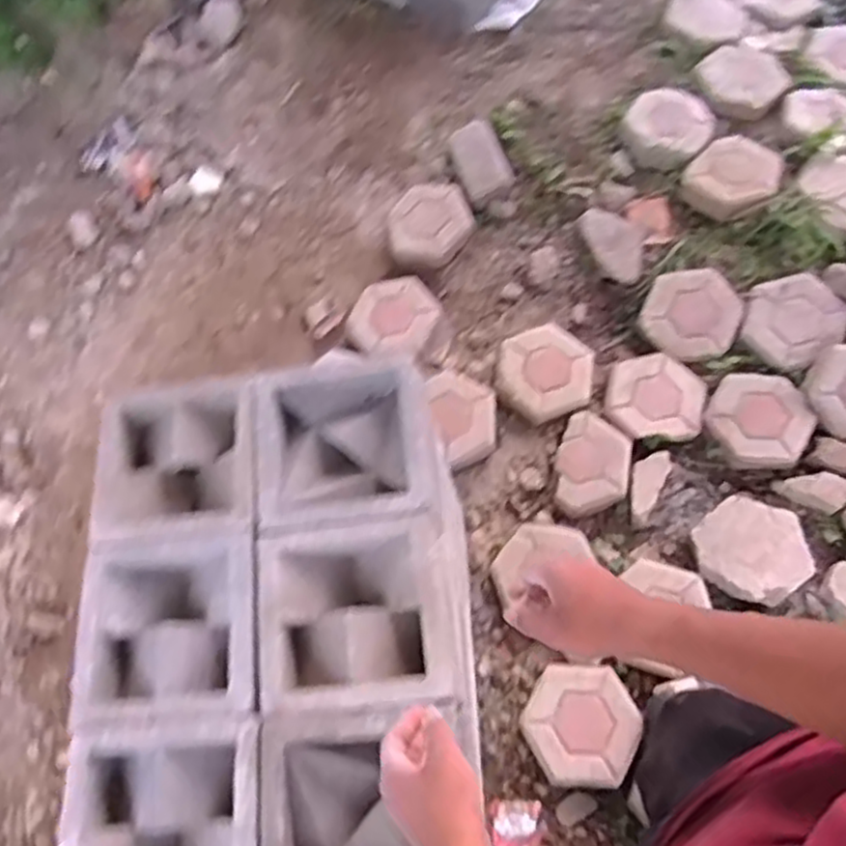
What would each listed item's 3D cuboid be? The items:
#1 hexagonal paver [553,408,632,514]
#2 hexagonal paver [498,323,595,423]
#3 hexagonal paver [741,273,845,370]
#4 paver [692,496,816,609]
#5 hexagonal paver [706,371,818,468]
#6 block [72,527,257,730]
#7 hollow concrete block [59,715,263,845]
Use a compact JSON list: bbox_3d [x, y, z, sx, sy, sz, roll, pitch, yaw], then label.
[{"bbox_3d":[0.353,0.080,1.514,0.150,0.037,0.221,6,67,8],"label":"hexagonal paver"},{"bbox_3d":[0.266,-0.111,1.588,0.201,0.046,0.216,6,67,7],"label":"hexagonal paver"},{"bbox_3d":[0.788,-0.222,1.566,0.197,0.057,0.192,-33,68,-9],"label":"hexagonal paver"},{"bbox_3d":[0.643,0.249,1.434,0.192,0.053,0.200,-12,66,0],"label":"paver"},{"bbox_3d":[0.696,-0.013,1.511,0.190,0.037,0.218,-31,68,-8],"label":"hexagonal paver"},{"bbox_3d":[-0.284,0.236,0.841,0.203,0.082,0.196,-7,66,2],"label":"block"},{"bbox_3d":[-0.259,0.413,0.742,0.201,0.070,0.201,-5,66,3],"label":"hollow concrete block"}]

